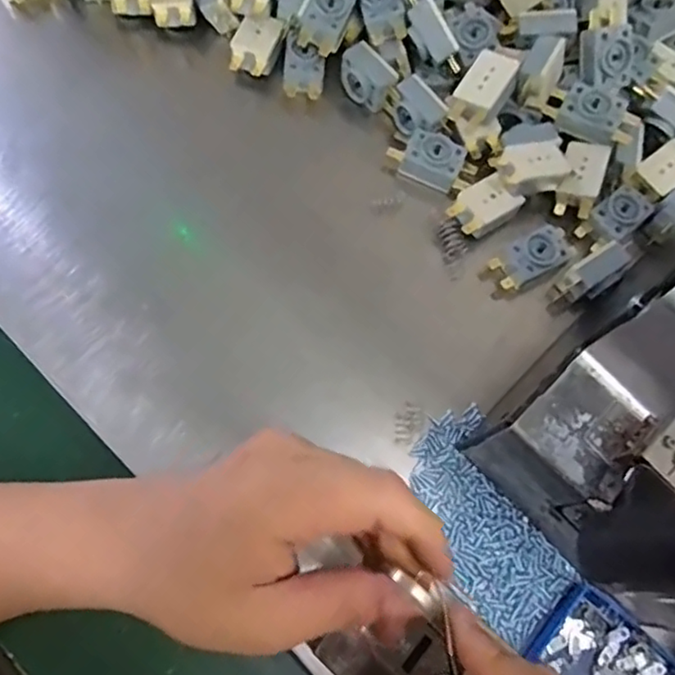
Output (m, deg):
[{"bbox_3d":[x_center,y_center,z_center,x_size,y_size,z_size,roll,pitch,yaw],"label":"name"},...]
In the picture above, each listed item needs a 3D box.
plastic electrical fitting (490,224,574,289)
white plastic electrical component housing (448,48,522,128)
[{"bbox_3d":[0.121,-0.049,0.384,0.053,0.021,0.026,-30,77,-14],"label":"plastic electrical fitting"},{"bbox_3d":[0.092,-0.156,0.386,0.029,0.015,0.047,38,103,17],"label":"white plastic electrical component housing"}]

